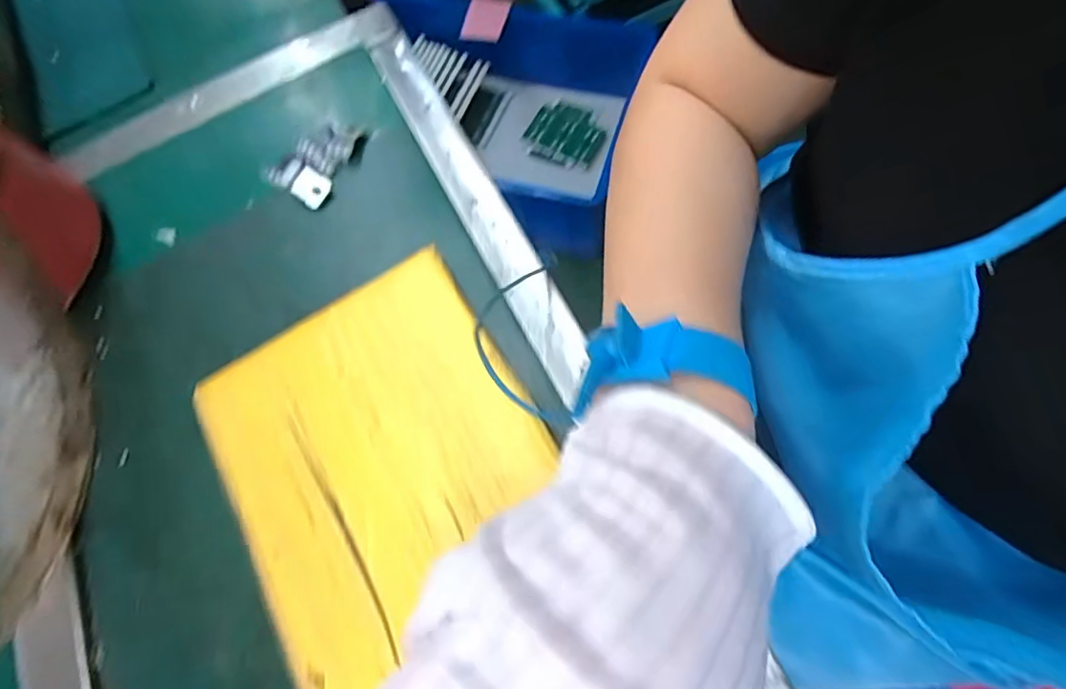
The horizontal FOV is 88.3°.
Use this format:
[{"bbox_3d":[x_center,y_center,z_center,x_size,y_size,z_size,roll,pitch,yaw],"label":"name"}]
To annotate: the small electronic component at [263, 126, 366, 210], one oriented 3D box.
[{"bbox_3d":[-0.128,-0.113,0.323,0.045,0.010,0.055,34,77,16],"label":"small electronic component"}]

